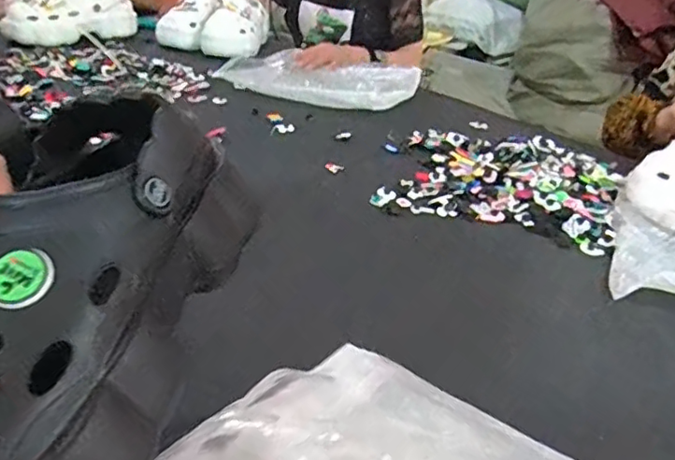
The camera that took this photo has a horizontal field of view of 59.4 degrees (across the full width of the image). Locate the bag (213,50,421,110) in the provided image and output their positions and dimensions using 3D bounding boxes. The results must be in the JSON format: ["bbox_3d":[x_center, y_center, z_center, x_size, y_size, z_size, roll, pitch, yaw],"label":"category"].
[{"bbox_3d":[-0.026,-0.306,1.160,0.356,0.033,0.254,20,33,21],"label":"bag"}]

